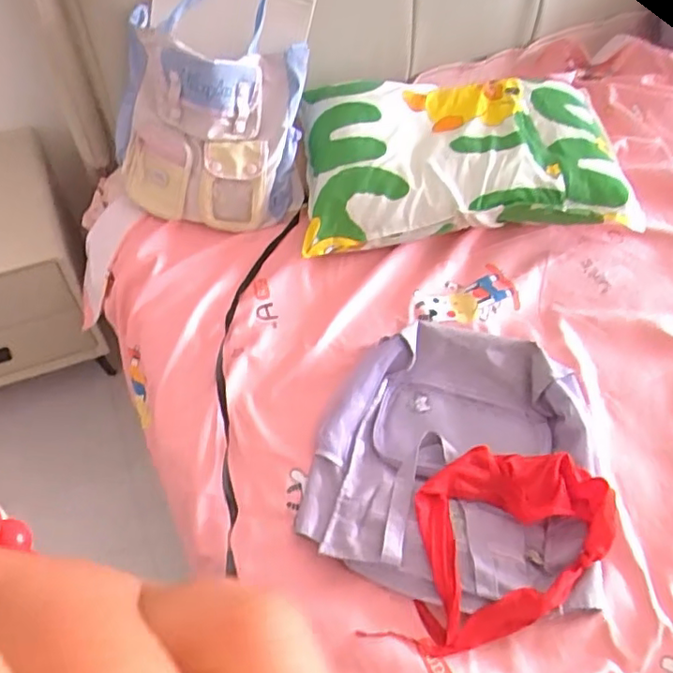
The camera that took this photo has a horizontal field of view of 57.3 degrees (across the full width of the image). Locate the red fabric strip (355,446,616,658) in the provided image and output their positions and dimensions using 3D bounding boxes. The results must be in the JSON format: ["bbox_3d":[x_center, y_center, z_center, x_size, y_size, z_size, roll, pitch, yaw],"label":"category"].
[{"bbox_3d":[0.175,0.234,0.711,0.279,0.078,0.187,-34,63,-22],"label":"red fabric strip"}]

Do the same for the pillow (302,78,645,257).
[{"bbox_3d":[0.195,-0.287,0.955,0.490,0.144,0.244,1,56,-1],"label":"pillow"}]

